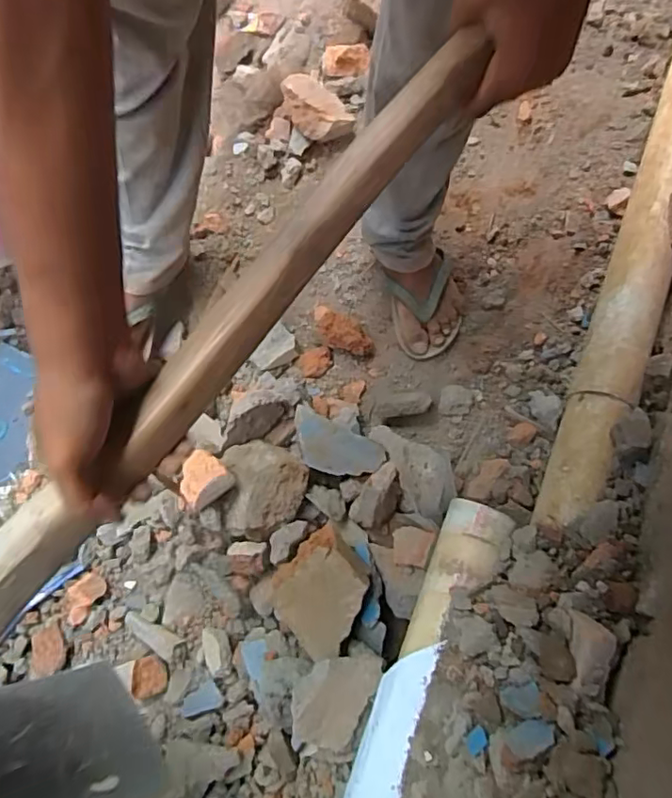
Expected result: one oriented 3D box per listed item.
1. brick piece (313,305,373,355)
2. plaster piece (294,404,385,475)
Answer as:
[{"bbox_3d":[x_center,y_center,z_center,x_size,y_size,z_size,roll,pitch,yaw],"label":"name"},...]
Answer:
[{"bbox_3d":[0.005,-0.101,0.904,0.097,0.047,0.048,38,78,12],"label":"brick piece"},{"bbox_3d":[0.001,0.065,0.780,0.129,0.013,0.099,21,37,-7],"label":"plaster piece"}]

